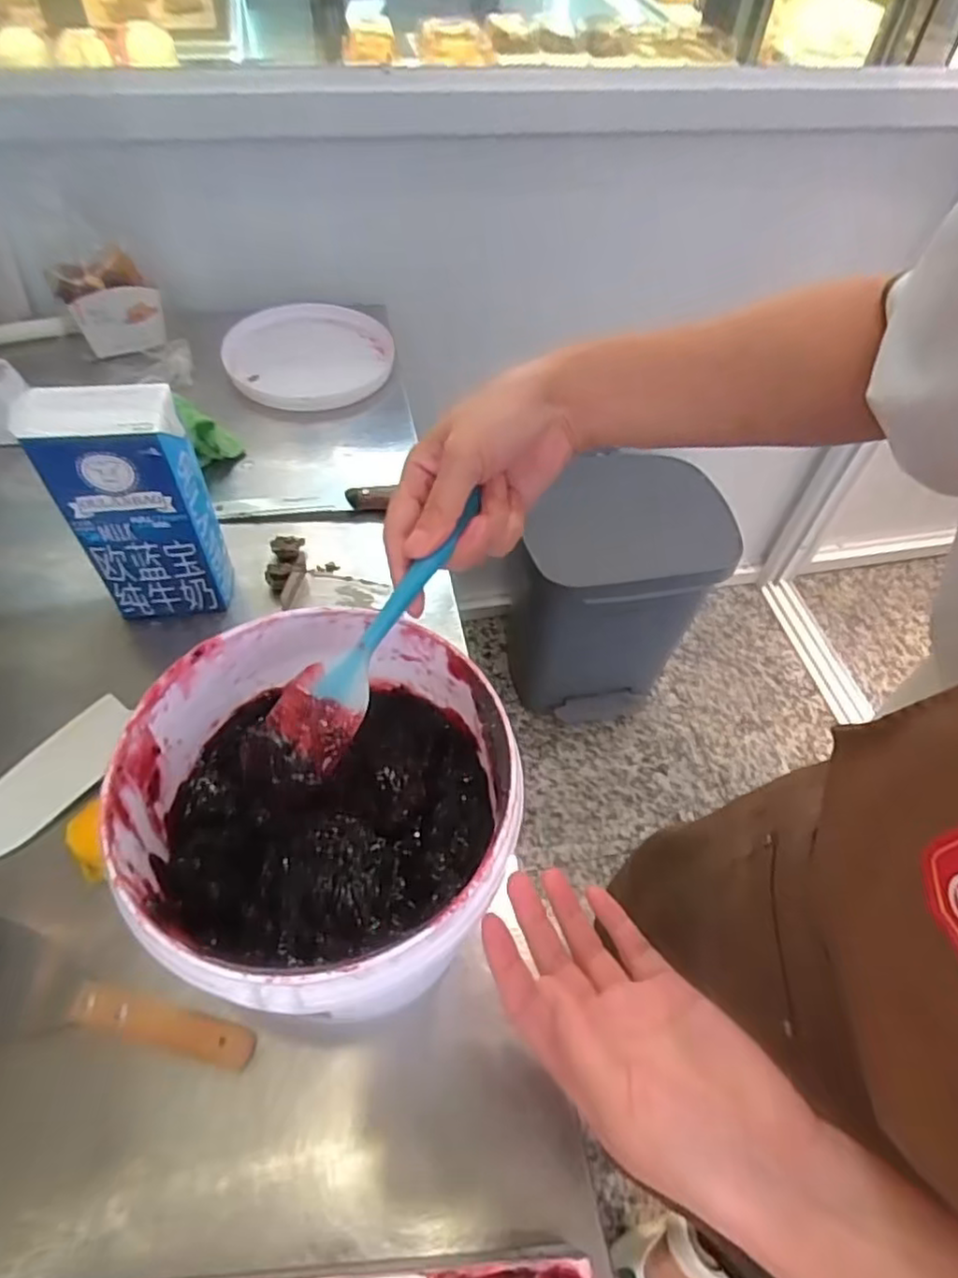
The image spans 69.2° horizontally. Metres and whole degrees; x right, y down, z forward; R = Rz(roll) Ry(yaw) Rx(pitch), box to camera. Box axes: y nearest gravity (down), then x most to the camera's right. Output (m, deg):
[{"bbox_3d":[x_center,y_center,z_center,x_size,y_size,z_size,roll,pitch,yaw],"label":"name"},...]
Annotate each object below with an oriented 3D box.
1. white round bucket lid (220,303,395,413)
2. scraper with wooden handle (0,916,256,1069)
[{"bbox_3d":[-0.210,-0.346,0.854,0.198,0.020,0.206,0,55,-6],"label":"white round bucket lid"},{"bbox_3d":[-0.246,0.226,0.440,0.212,0.014,0.070,8,53,2],"label":"scraper with wooden handle"}]

